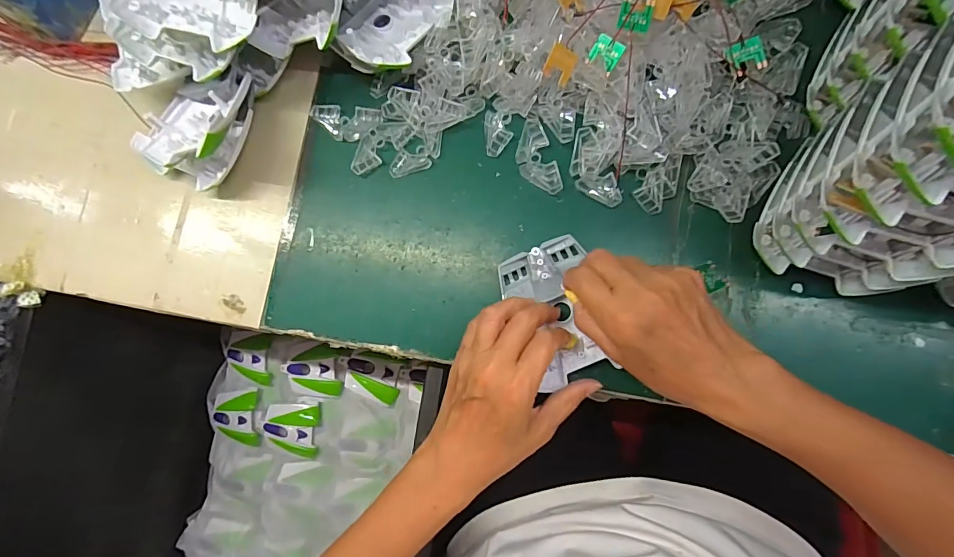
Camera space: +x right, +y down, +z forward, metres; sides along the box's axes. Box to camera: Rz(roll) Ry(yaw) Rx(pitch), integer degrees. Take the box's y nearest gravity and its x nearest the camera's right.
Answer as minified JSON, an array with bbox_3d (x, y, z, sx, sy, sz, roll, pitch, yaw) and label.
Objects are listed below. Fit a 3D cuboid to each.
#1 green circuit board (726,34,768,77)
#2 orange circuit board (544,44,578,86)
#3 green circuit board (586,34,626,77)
[{"bbox_3d":[0.215,-0.177,0.349,0.027,0.004,0.024,-18,96,13],"label":"green circuit board"},{"bbox_3d":[0.068,-0.173,0.354,0.025,0.004,0.028,14,109,-22],"label":"orange circuit board"},{"bbox_3d":[0.101,-0.176,0.344,0.024,0.009,0.024,34,110,8],"label":"green circuit board"}]

